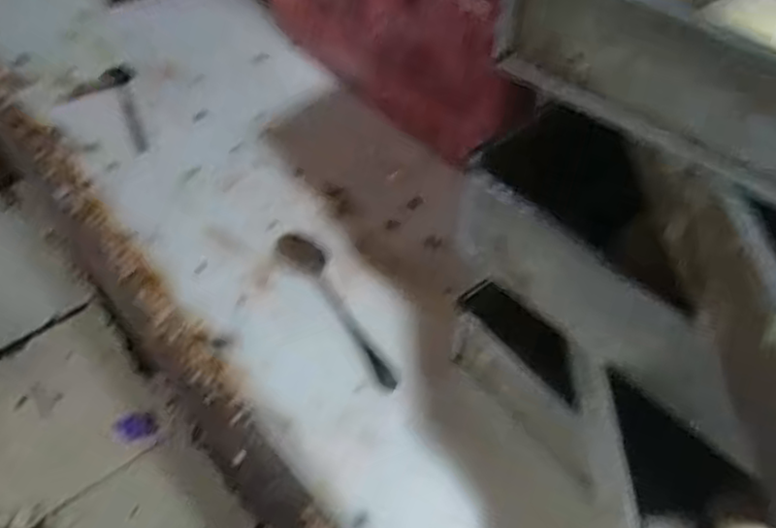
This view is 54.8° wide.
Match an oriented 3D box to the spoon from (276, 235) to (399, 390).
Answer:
[{"bbox_3d":[-0.036,0.031,0.603,0.032,0.010,0.167,-29,57,-22],"label":"spoon"}]

